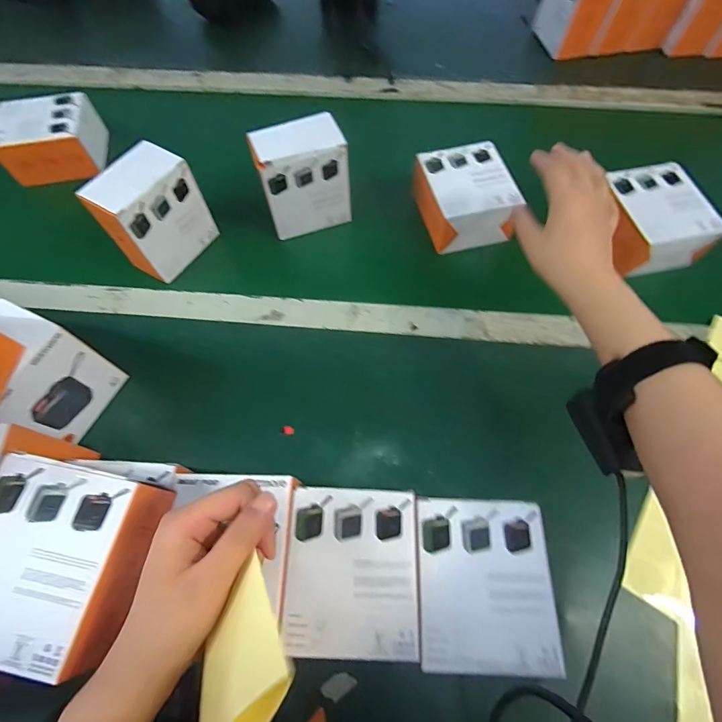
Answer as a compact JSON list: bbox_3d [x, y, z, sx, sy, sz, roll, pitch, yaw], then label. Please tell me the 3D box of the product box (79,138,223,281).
[{"bbox_3d":[-0.242,-0.169,0.468,0.055,0.110,0.111,32,68,16],"label":"product box"}]

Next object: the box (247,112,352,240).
[{"bbox_3d":[-0.071,-0.227,0.489,0.101,0.107,0.068,-17,64,-8],"label":"box"}]

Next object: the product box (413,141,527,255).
[{"bbox_3d":[0.128,-0.201,0.502,0.104,0.064,0.125,-9,63,-4],"label":"product box"}]

